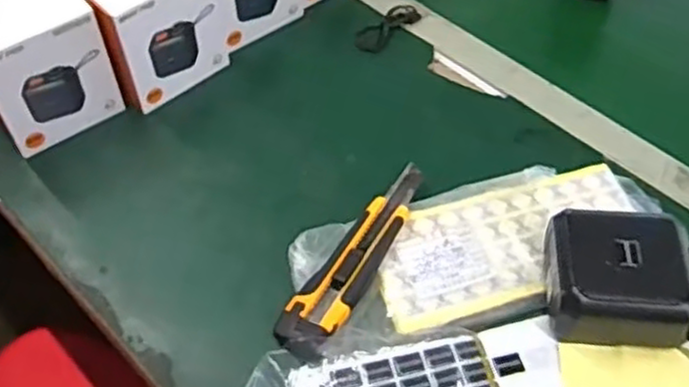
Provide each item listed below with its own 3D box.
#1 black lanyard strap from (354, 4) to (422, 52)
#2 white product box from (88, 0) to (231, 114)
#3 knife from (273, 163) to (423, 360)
[{"bbox_3d":[0.044,-0.164,0.717,0.072,0.017,0.026,-35,60,-23],"label":"black lanyard strap"},{"bbox_3d":[-0.168,-0.149,0.644,0.110,0.114,0.072,-39,62,-25],"label":"white product box"},{"bbox_3d":[0.010,0.044,0.543,0.040,0.012,0.179,24,57,17],"label":"knife"}]

